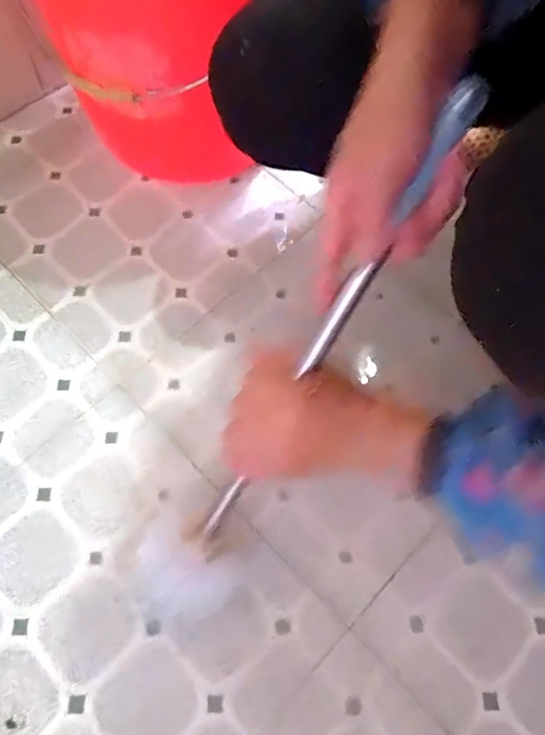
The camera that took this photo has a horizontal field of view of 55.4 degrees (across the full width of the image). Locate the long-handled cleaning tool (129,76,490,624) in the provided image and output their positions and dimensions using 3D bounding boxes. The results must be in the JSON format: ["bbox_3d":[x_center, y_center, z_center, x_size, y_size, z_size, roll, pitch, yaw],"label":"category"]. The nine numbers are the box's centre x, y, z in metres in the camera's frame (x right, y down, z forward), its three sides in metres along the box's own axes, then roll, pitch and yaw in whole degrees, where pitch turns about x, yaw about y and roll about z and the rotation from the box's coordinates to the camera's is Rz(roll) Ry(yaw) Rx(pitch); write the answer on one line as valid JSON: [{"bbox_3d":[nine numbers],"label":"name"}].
[{"bbox_3d":[0.012,0.021,0.358,0.082,0.040,0.423,37,113,13],"label":"long-handled cleaning tool"}]

